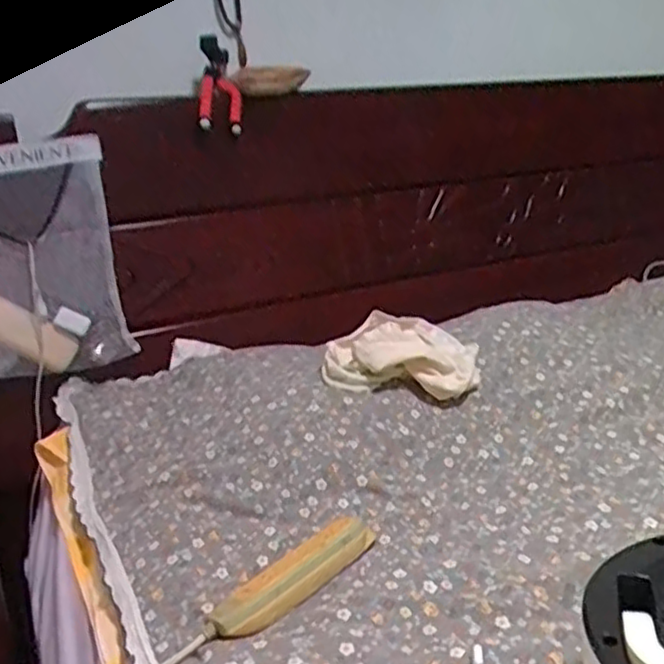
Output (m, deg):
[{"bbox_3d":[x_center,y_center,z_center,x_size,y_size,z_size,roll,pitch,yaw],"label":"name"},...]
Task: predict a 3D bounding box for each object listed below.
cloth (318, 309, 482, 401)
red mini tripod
[{"bbox_3d":[0.092,0.036,0.926,0.187,0.093,0.120,0,13,25],"label":"cloth"},{"bbox_3d":[-0.194,-0.418,1.165,0.075,0.175,0.047,-8,-18,-4],"label":"red mini tripod"}]

